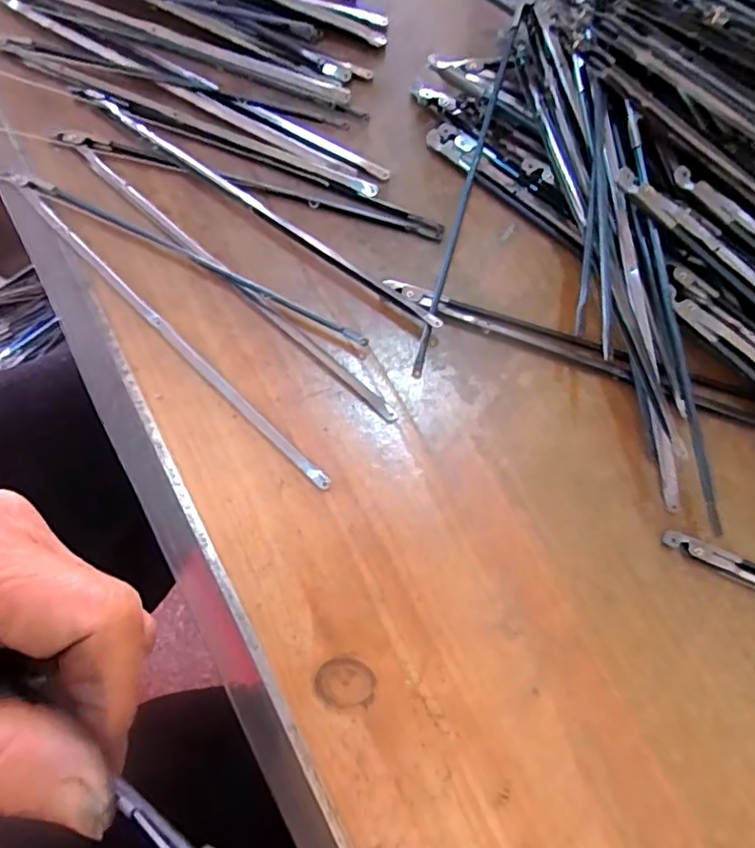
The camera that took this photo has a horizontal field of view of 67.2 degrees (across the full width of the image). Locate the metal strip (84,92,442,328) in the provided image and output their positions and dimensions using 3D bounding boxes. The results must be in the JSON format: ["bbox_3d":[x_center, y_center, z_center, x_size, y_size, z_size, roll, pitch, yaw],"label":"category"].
[{"bbox_3d":[-0.050,-0.090,0.234,0.181,0.009,0.007,35,79,7],"label":"metal strip"}]

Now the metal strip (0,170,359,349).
[{"bbox_3d":[-0.077,-0.067,0.229,0.161,0.009,0.007,27,78,5],"label":"metal strip"}]

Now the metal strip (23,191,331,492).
[{"bbox_3d":[-0.081,-0.035,0.223,0.171,0.008,0.006,43,80,8],"label":"metal strip"}]

